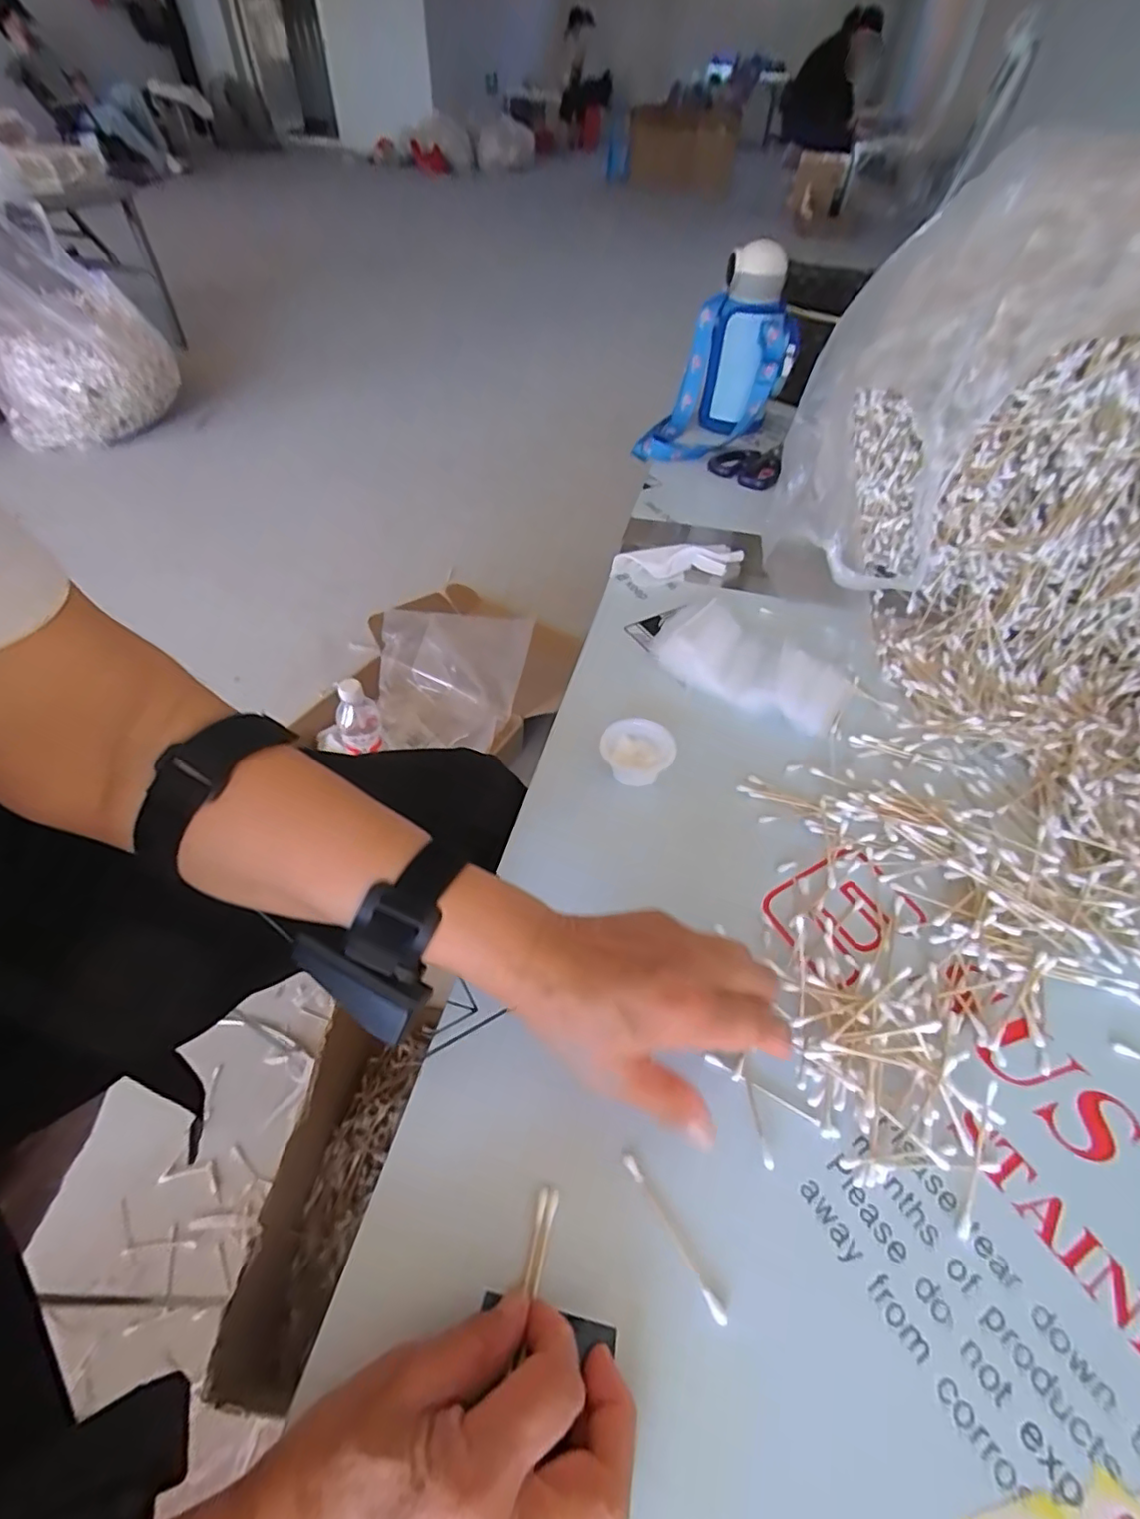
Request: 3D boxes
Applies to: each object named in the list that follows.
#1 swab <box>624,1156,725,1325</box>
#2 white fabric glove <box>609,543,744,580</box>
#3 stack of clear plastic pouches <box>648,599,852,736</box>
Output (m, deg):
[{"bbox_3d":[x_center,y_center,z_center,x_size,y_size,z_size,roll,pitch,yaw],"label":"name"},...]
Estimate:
[{"bbox_3d":[0.047,0.221,0.280,0.006,0.004,0.072,-26,56,-21],"label":"swab"},{"bbox_3d":[0.115,-0.212,0.639,0.143,0.022,0.041,-10,50,-11],"label":"white fabric glove"},{"bbox_3d":[0.154,-0.085,0.517,0.161,0.031,0.074,29,54,21],"label":"stack of clear plastic pouches"}]

